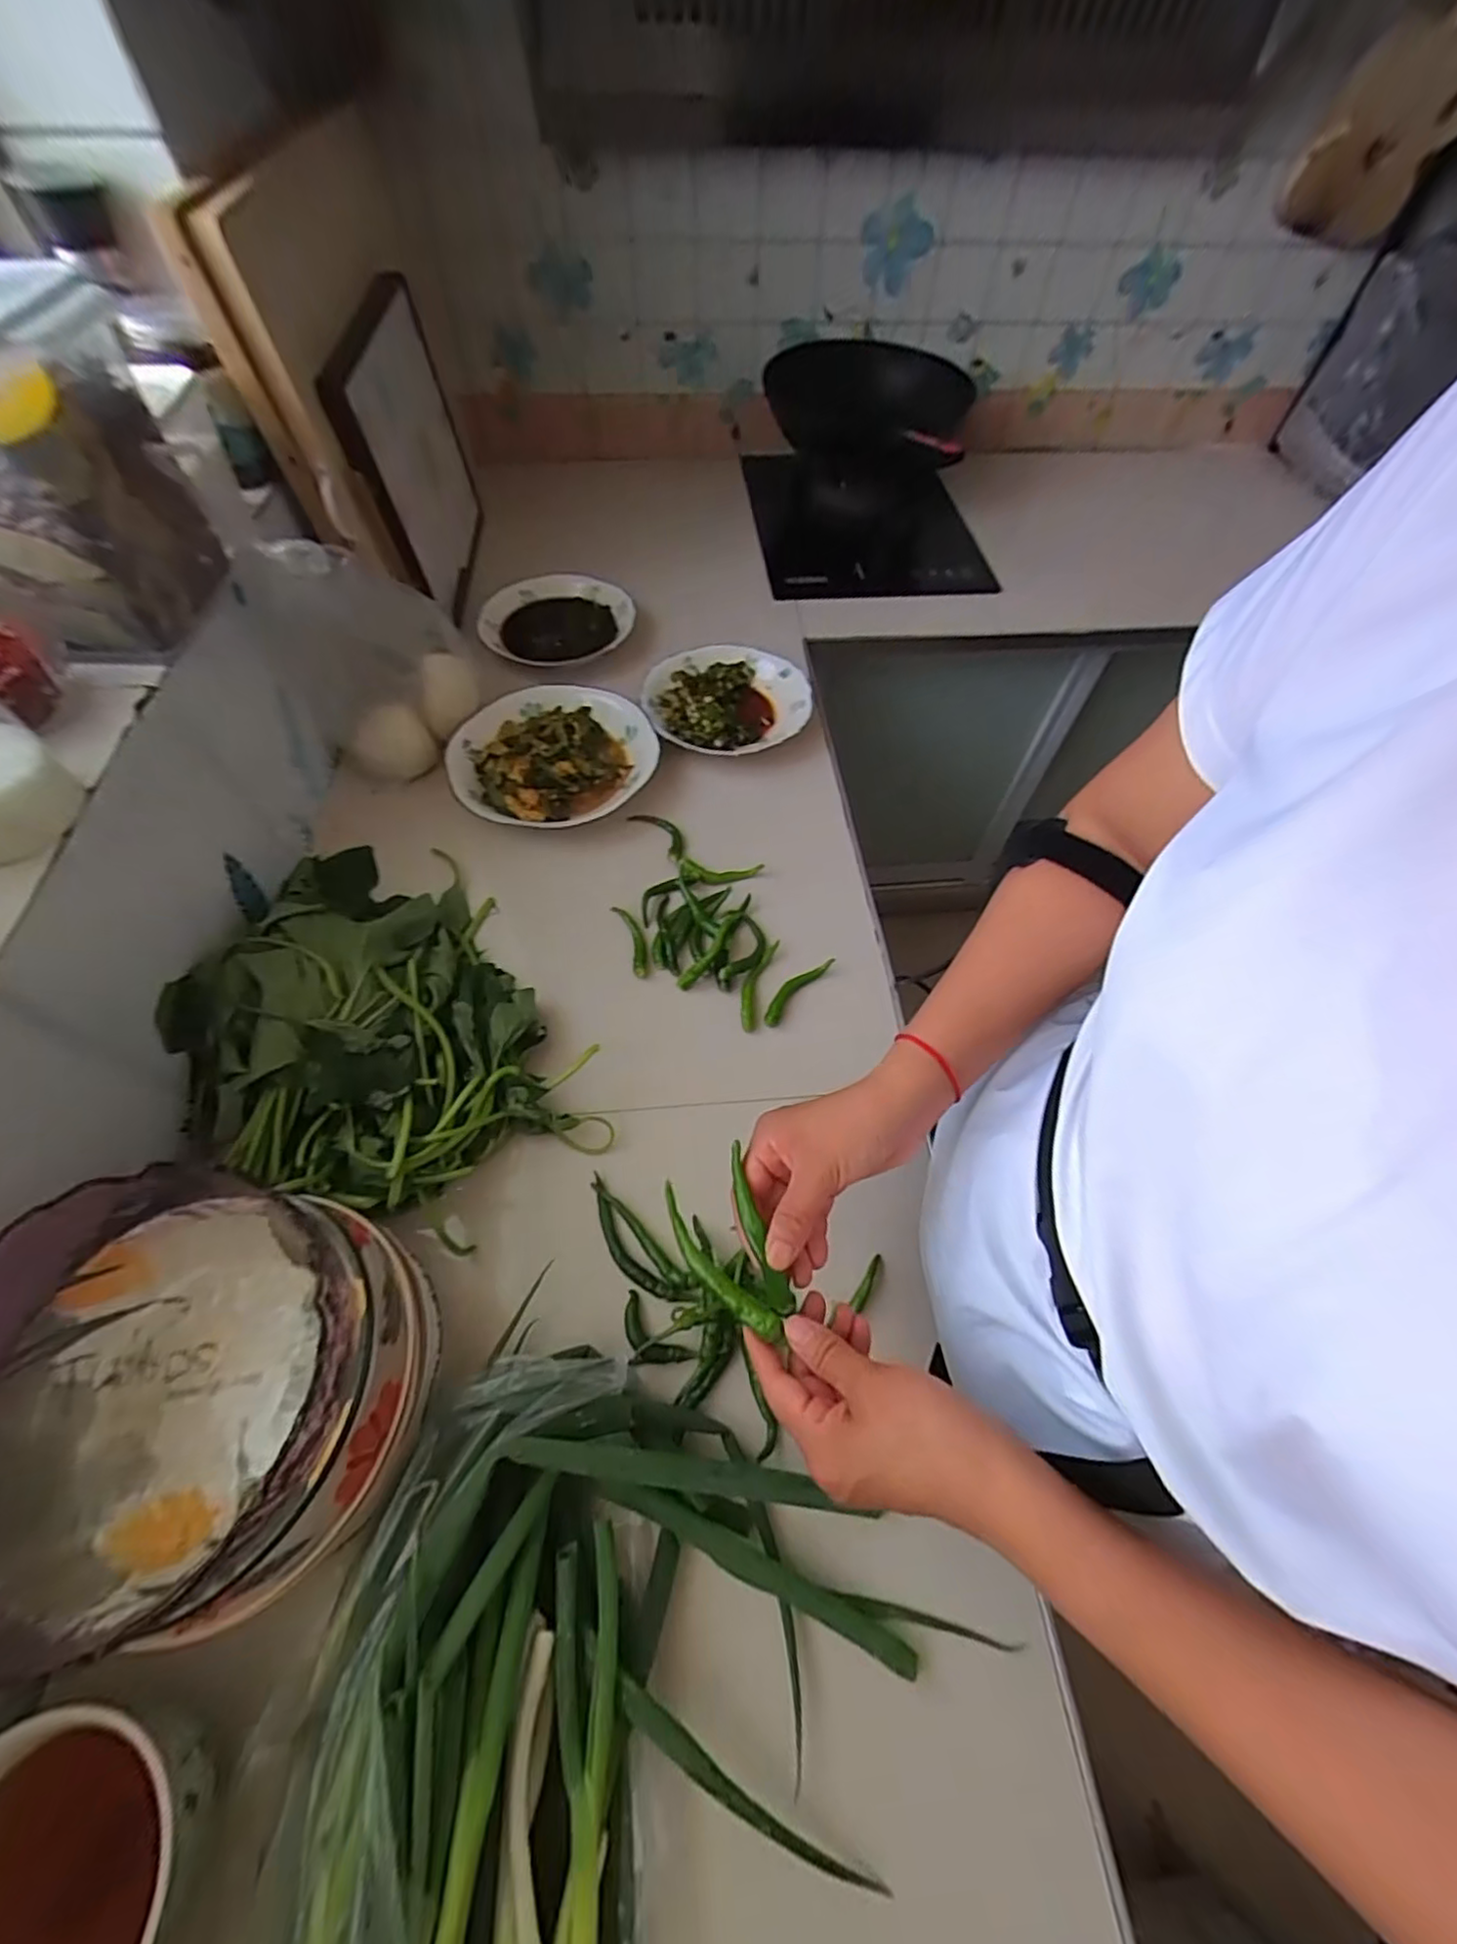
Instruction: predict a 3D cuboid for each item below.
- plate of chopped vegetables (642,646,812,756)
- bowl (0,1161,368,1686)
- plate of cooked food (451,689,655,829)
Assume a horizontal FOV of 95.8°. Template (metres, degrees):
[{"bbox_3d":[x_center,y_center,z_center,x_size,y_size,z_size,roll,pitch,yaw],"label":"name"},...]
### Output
[{"bbox_3d":[-0.003,-0.315,0.766,0.184,0.023,0.172,-13,60,-10],"label":"plate of chopped vegetables"},{"bbox_3d":[-0.282,0.213,0.329,0.183,0.103,0.176,1,58,-1],"label":"bowl"},{"bbox_3d":[-0.187,-0.236,0.710,0.211,0.032,0.205,1,58,-1],"label":"plate of cooked food"}]

